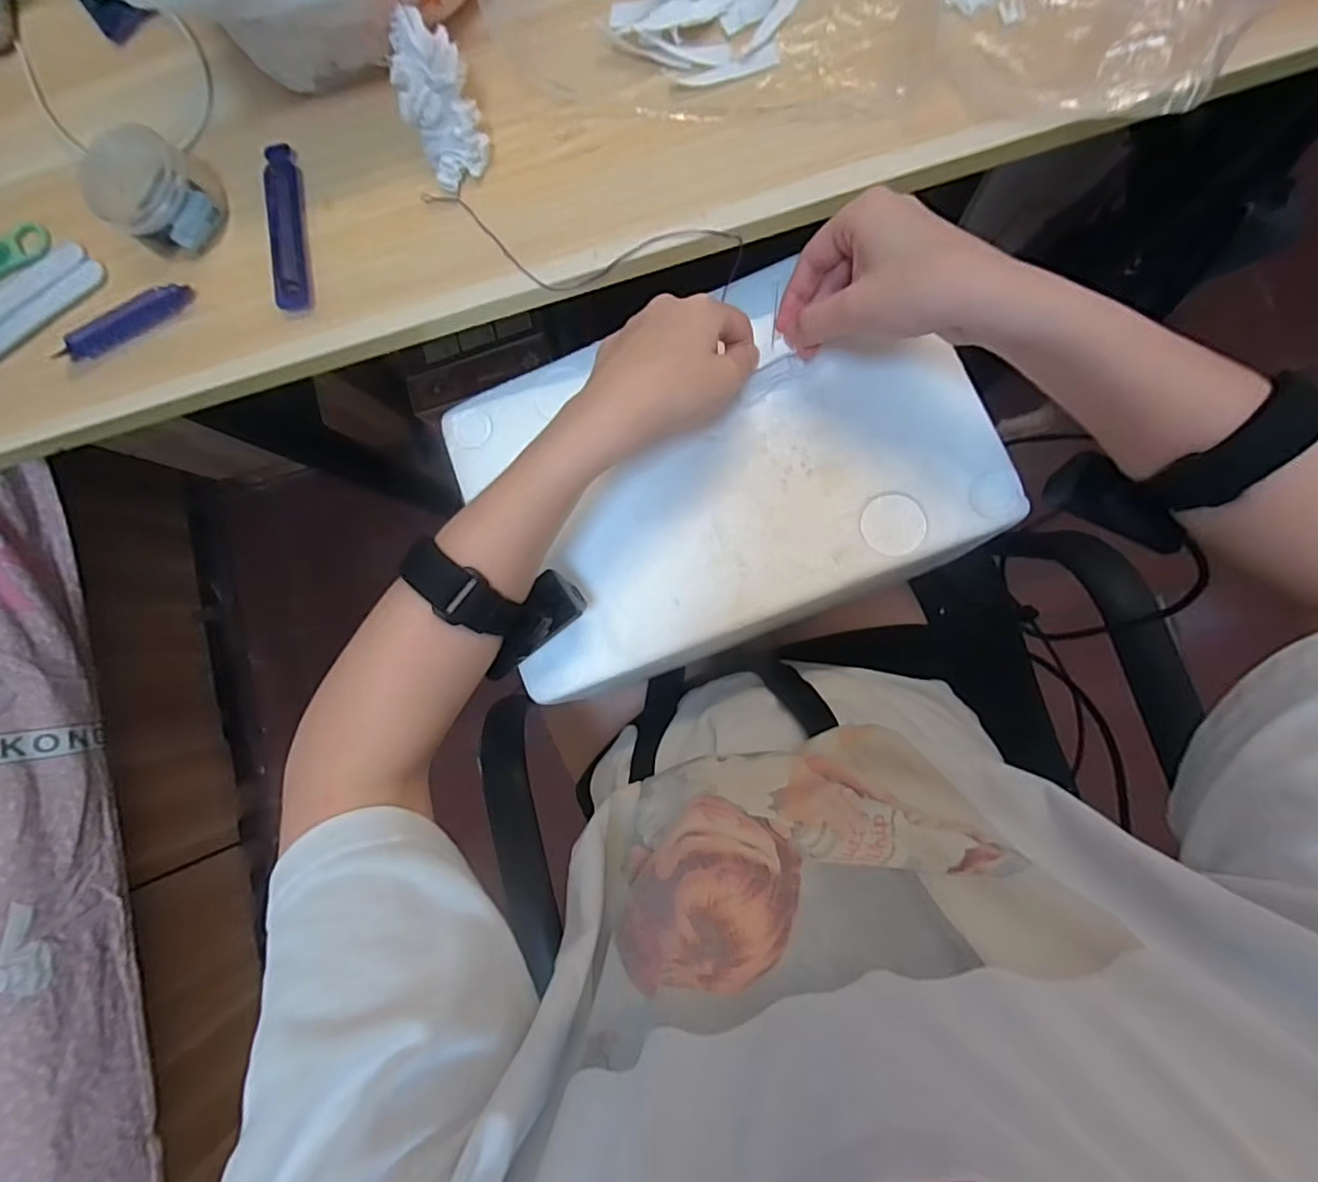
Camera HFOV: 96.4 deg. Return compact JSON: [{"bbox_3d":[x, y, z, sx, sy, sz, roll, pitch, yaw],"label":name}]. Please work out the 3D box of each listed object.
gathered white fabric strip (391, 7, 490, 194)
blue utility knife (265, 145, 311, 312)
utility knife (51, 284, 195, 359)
[{"bbox_3d":[-0.124,-0.276,0.332,0.040,0.047,0.060,-23,85,4],"label":"gathered white fabric strip"},{"bbox_3d":[-0.227,-0.223,0.360,0.020,0.007,0.103,-6,85,6],"label":"blue utility knife"},{"bbox_3d":[-0.332,-0.168,0.366,0.089,0.011,0.014,-26,83,4],"label":"utility knife"}]

